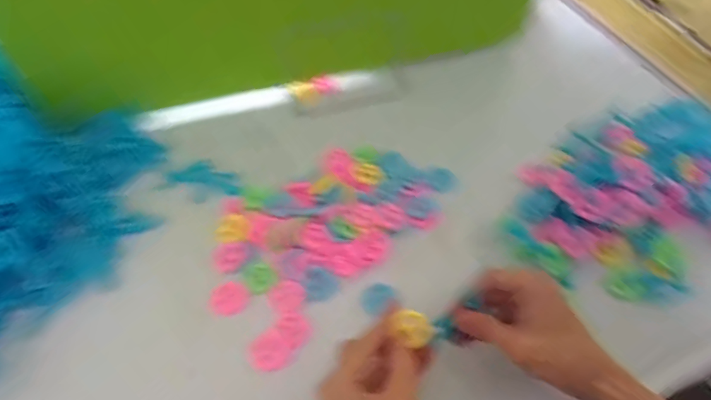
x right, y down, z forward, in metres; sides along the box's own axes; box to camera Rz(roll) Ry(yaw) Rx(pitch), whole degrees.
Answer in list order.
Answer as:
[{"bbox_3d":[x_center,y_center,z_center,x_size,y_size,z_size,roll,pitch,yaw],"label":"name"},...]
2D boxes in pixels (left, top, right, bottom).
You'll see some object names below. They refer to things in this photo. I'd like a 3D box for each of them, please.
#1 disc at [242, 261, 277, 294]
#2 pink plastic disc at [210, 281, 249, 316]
[{"bbox_3d":[-0.088,0.069,0.418,0.026,0.004,0.030,-37,64,-23],"label":"disc"},{"bbox_3d":[-0.113,0.089,0.412,0.033,0.007,0.028,-16,58,-12],"label":"pink plastic disc"}]

